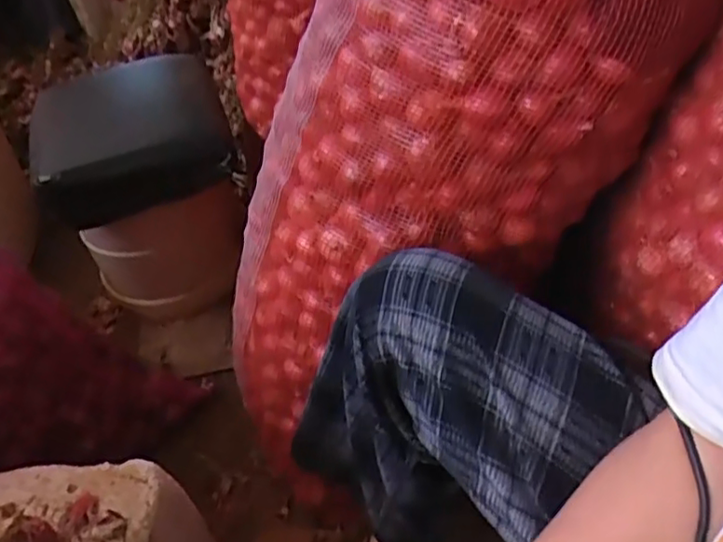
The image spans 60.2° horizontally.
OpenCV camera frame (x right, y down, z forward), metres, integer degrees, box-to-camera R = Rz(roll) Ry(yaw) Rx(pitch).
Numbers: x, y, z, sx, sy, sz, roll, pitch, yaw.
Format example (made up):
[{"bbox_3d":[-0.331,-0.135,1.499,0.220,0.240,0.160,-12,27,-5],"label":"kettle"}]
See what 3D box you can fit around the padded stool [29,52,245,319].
[{"bbox_3d":[-0.372,-0.101,1.134,0.296,0.466,0.279,-19,44,-15],"label":"padded stool"}]

